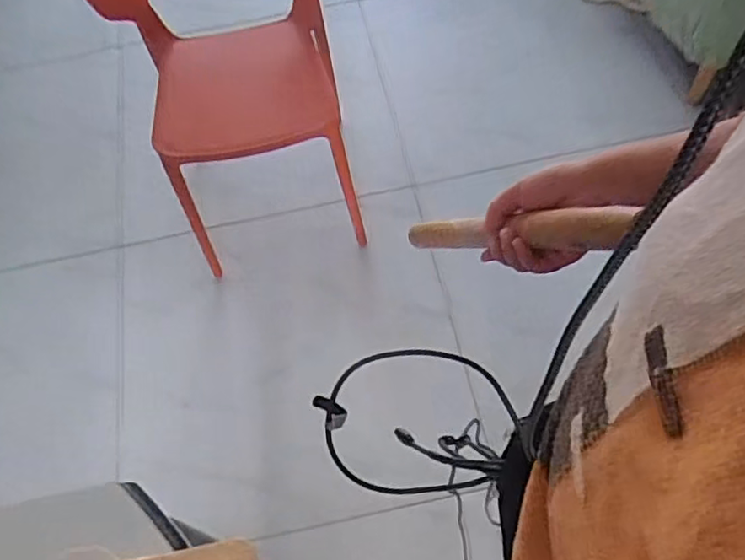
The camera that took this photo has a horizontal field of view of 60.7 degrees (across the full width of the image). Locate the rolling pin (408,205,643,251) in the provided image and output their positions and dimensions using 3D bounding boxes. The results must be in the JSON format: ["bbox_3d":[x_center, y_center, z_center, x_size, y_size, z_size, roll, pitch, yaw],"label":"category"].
[{"bbox_3d":[0.113,-0.046,0.619,0.026,0.376,0.035,-33,102,-14],"label":"rolling pin"}]

